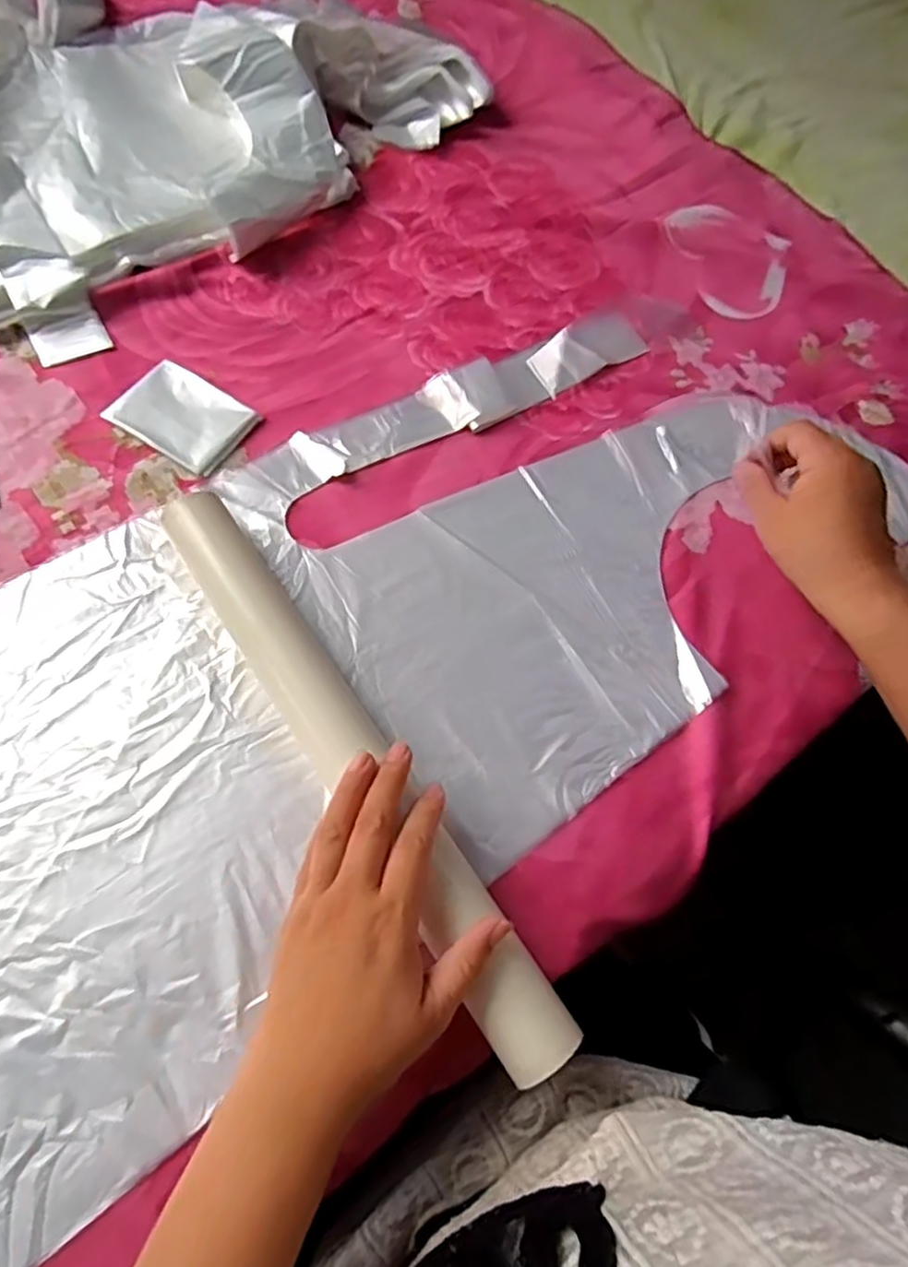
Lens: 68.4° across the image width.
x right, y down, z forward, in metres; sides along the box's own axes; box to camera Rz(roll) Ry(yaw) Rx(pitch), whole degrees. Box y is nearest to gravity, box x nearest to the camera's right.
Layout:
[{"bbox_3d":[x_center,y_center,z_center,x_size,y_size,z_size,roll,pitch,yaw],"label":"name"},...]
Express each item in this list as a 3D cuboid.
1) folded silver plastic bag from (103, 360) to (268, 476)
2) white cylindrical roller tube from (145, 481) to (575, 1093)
[{"bbox_3d":[-0.187,-0.149,0.459,0.083,0.009,0.062,29,67,6],"label":"folded silver plastic bag"},{"bbox_3d":[-0.057,0.065,0.369,0.040,0.033,0.361,-33,74,-14],"label":"white cylindrical roller tube"}]

